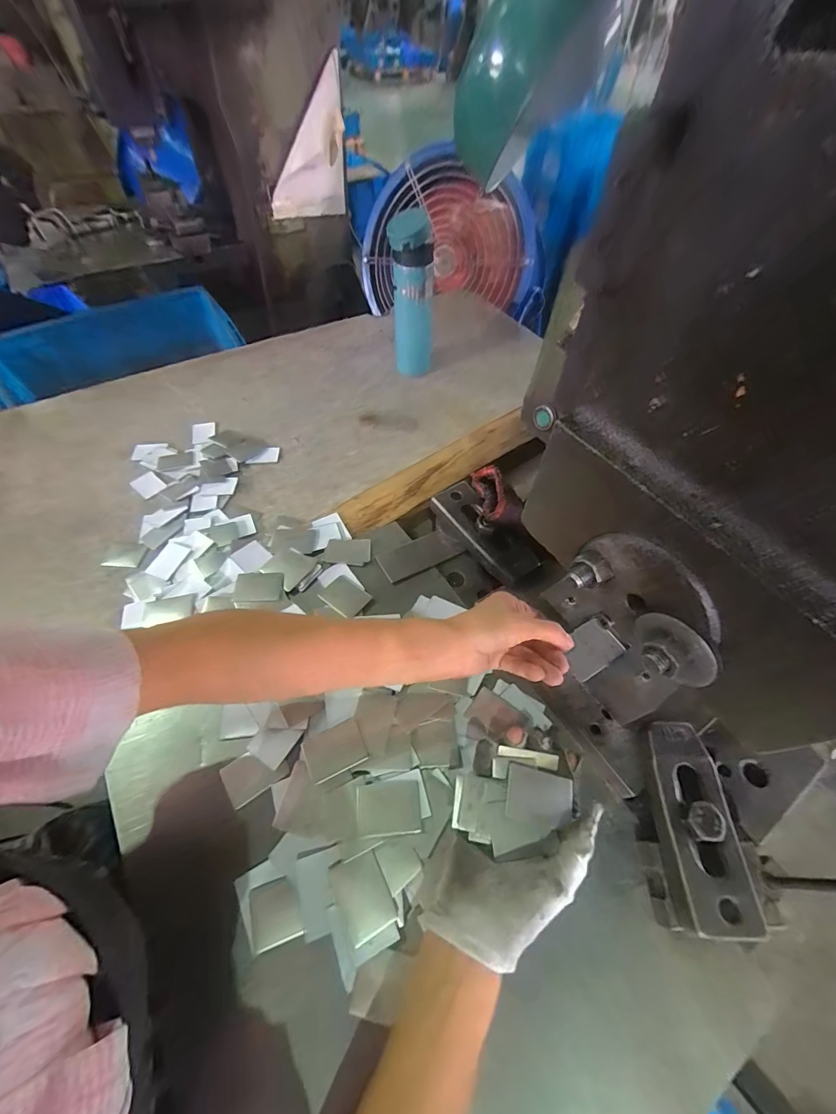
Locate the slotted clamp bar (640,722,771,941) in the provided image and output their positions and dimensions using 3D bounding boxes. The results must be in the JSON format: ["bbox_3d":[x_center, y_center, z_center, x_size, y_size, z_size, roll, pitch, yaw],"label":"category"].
[{"bbox_3d":[0.204,0.193,0.302,0.048,0.027,0.129,4,55,1],"label":"slotted clamp bar"}]

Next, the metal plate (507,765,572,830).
[{"bbox_3d":[0.089,0.176,0.299,0.047,0.004,0.035,13,51,2],"label":"metal plate"}]

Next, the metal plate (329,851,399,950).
[{"bbox_3d":[-0.039,0.240,0.291,0.033,0.006,0.047,-25,60,-17],"label":"metal plate"}]

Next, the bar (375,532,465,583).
[{"bbox_3d":[0.000,-0.003,0.467,0.087,0.008,0.041,-22,59,-16],"label":"bar"}]

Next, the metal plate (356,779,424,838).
[{"bbox_3d":[-0.023,0.195,0.318,0.049,0.004,0.036,-7,51,-2],"label":"metal plate"}]

